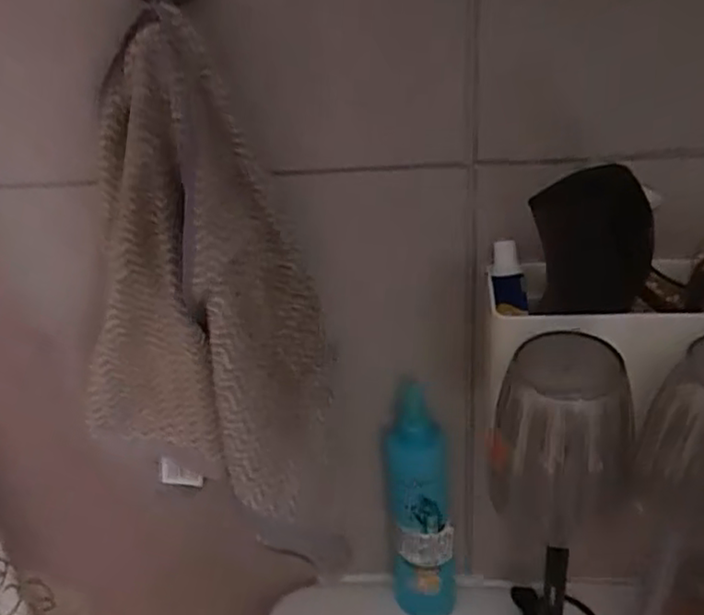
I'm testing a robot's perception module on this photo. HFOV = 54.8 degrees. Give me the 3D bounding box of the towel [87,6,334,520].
[{"bbox_3d":[-0.096,-0.014,0.394,0.129,0.257,0.085,9,33,25],"label":"towel"}]

